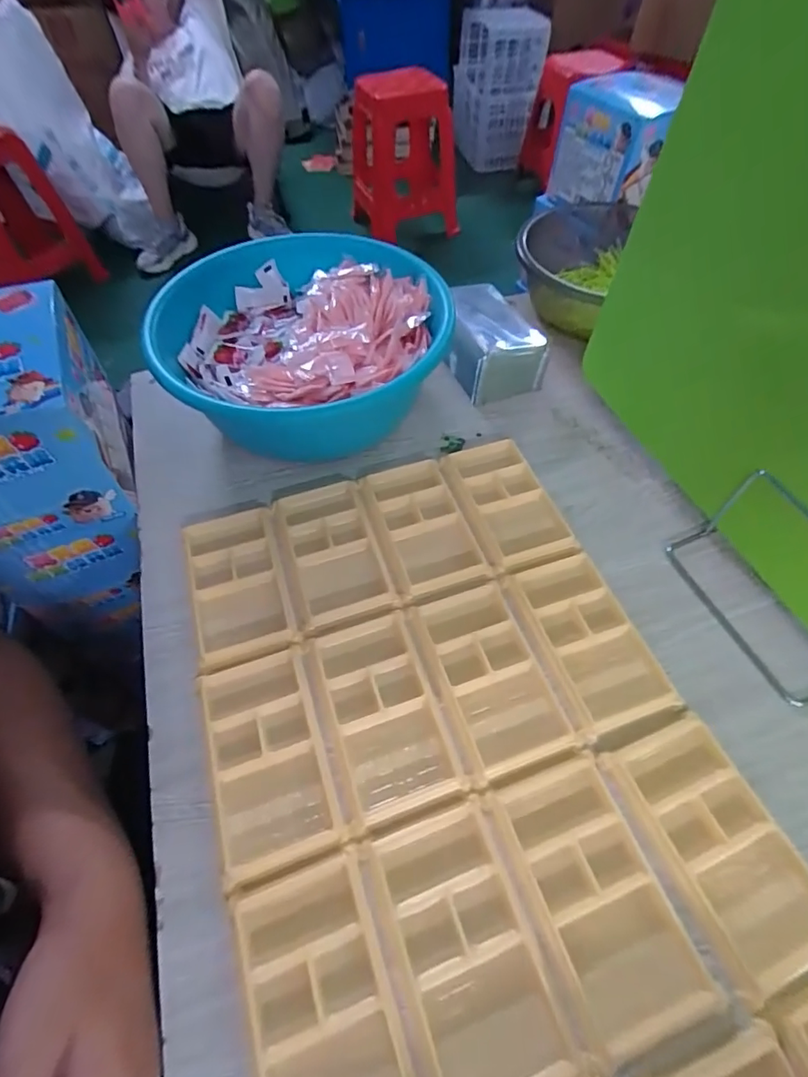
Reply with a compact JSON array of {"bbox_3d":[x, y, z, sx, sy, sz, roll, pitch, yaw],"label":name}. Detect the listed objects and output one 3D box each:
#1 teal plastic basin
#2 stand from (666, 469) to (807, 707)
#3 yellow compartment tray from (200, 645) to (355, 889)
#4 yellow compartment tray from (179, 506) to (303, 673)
[{"bbox_3d":[-0.093,-0.187,0.517,0.258,0.117,0.269,0,55,0],"label":"teal plastic basin"},{"bbox_3d":[0.279,0.034,0.369,0.063,0.083,0.157,-20,57,-13],"label":"stand"},{"bbox_3d":[-0.091,0.145,0.342,0.080,0.013,0.137,-17,57,-11],"label":"yellow compartment tray"},{"bbox_3d":[-0.138,0.037,0.420,0.075,0.013,0.137,-17,57,-11],"label":"yellow compartment tray"}]

